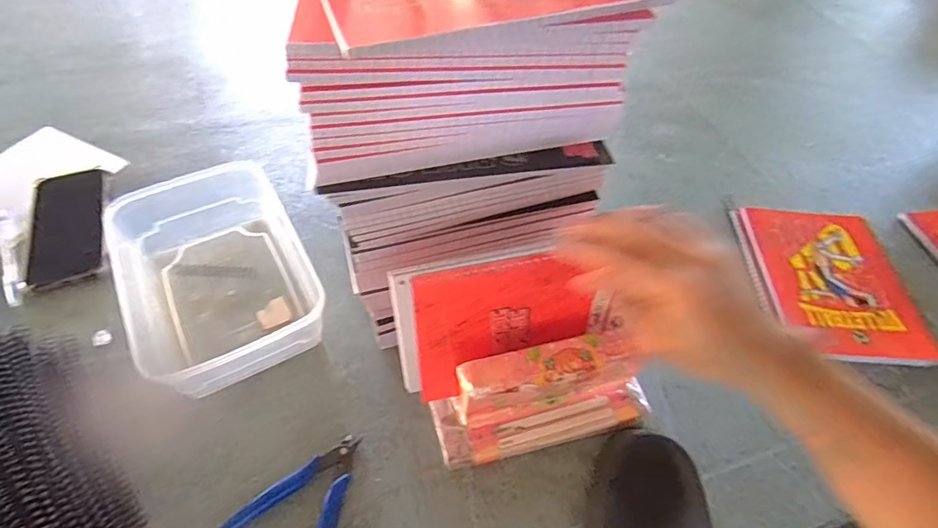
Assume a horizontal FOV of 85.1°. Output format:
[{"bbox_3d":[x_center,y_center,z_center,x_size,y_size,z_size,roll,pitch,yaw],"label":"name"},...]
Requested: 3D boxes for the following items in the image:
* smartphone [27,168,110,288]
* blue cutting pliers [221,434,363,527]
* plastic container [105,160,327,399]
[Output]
[{"bbox_3d":[-0.448,-0.047,0.572,0.072,0.011,0.159,-16,54,-14],"label":"smartphone"},{"bbox_3d":[-0.131,0.188,0.409,0.084,0.010,0.112,23,54,15],"label":"blue cutting pliers"},{"bbox_3d":[-0.250,0.009,0.505,0.152,0.067,0.235,-26,57,-21],"label":"plastic container"}]

